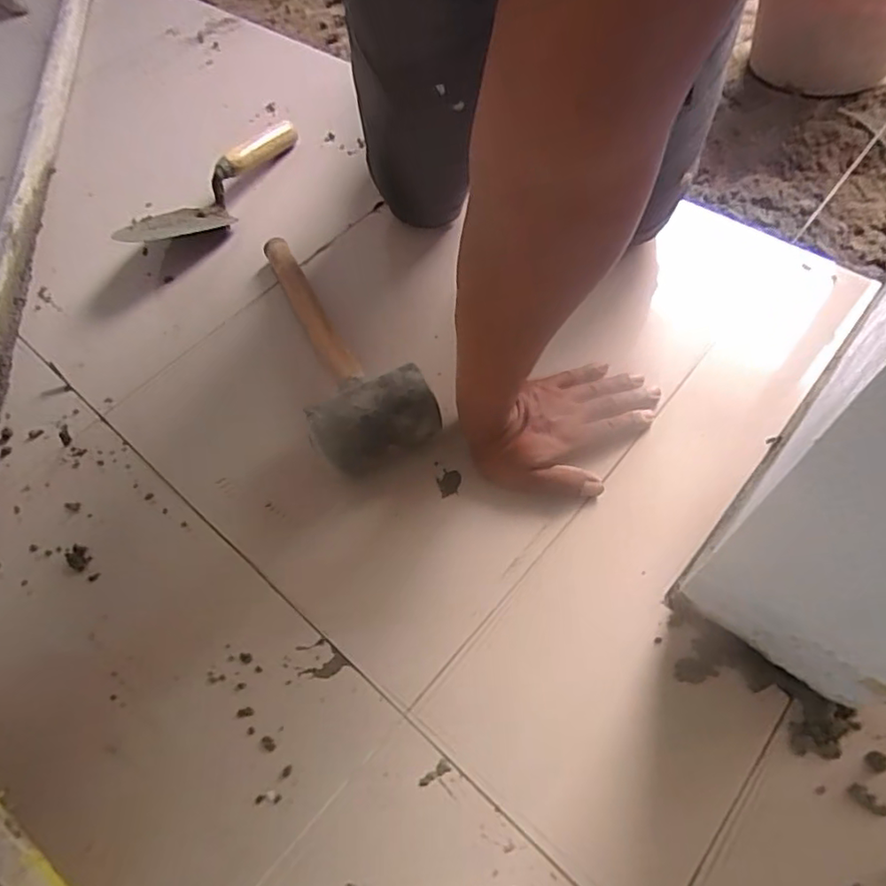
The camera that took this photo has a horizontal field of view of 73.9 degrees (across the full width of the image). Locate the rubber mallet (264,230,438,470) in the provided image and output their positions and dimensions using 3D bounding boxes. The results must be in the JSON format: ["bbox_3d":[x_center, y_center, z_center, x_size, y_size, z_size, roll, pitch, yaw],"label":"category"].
[{"bbox_3d":[-0.113,-0.099,0.560,0.103,0.070,0.319,-25,60,-11],"label":"rubber mallet"}]

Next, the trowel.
[{"bbox_3d":[-0.265,-0.299,0.706,0.077,0.051,0.270,33,66,22],"label":"trowel"}]

